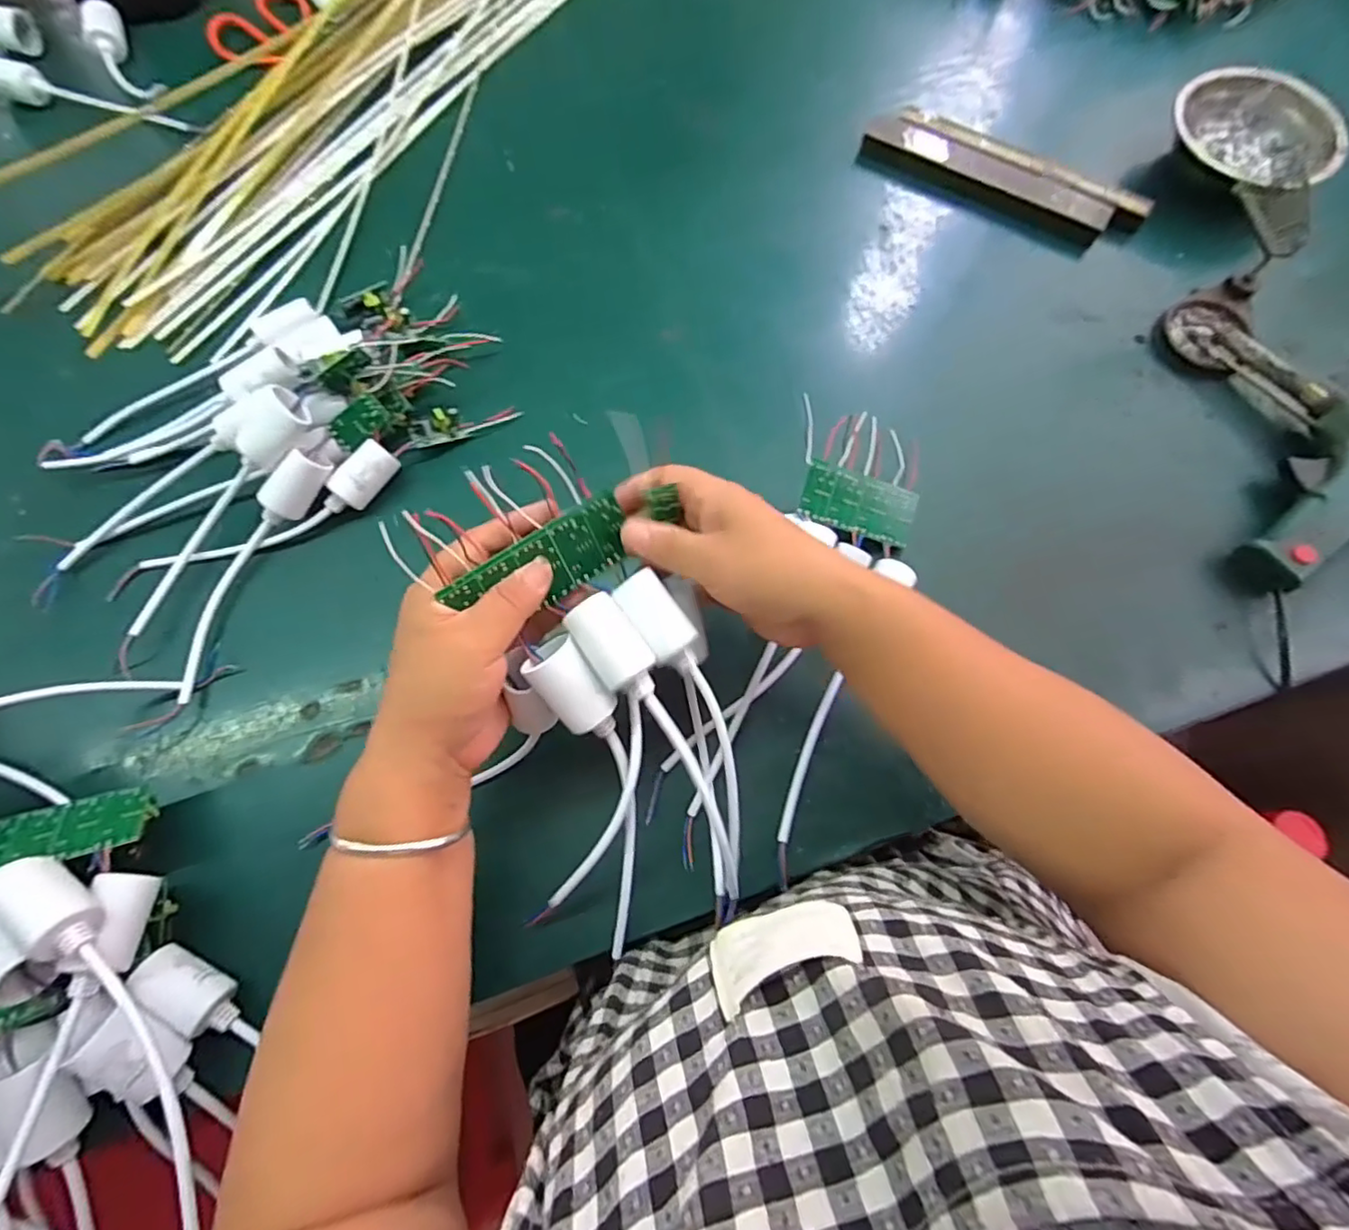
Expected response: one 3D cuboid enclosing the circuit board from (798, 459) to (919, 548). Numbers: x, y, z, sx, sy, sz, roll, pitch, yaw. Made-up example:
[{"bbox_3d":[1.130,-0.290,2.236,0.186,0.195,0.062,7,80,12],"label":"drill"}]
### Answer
[{"bbox_3d":[0.124,-0.075,0.411,0.079,0.004,0.040,15,89,-10],"label":"circuit board"}]

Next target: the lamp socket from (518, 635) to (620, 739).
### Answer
[{"bbox_3d":[-0.050,0.037,0.304,0.028,0.032,0.051,-37,76,-11],"label":"lamp socket"}]

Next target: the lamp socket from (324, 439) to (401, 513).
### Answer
[{"bbox_3d":[-0.213,-0.092,0.422,0.023,0.025,0.055,30,75,9],"label":"lamp socket"}]

